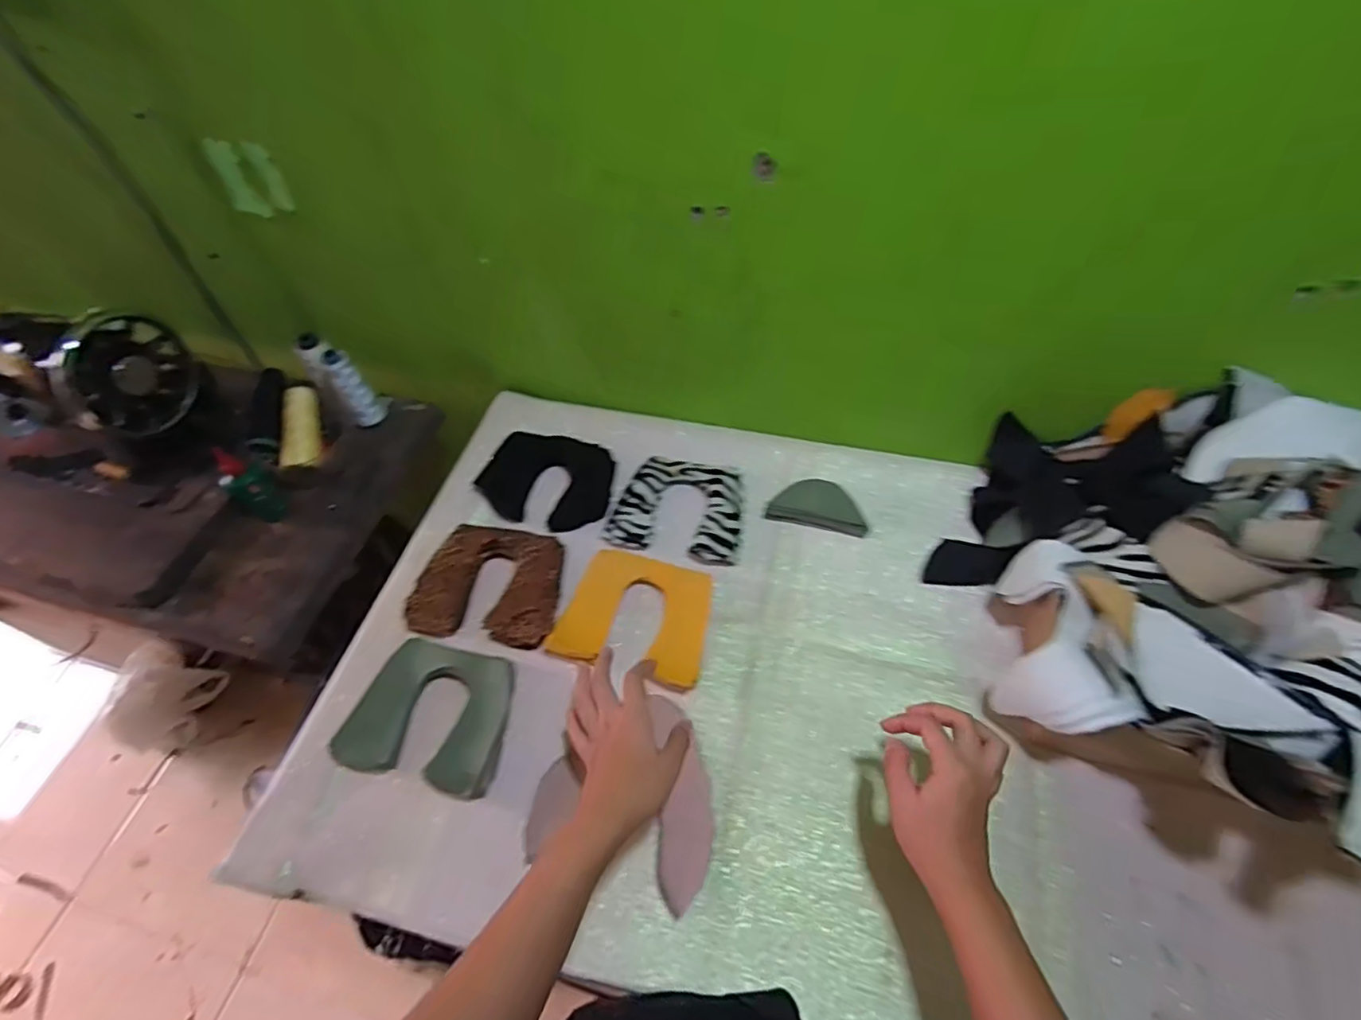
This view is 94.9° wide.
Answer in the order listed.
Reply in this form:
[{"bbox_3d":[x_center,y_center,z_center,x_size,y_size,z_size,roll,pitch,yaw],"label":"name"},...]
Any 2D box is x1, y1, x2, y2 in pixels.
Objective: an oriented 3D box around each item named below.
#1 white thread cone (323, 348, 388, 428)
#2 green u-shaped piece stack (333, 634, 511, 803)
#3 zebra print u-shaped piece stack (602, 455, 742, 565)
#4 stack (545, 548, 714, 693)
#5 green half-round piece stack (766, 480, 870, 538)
[{"bbox_3d":[-0.428,-0.156,0.823,0.042,0.110,0.044,-33,59,-18],"label":"white thread cone"},{"bbox_3d":[-0.235,0.194,0.599,0.146,0.023,0.124,9,56,10],"label":"green u-shaped piece stack"},{"bbox_3d":[0.001,-0.008,0.729,0.148,0.019,0.131,11,56,11],"label":"zebra print u-shaped piece stack"},{"bbox_3d":[-0.045,0.111,0.664,0.153,0.016,0.126,14,60,11],"label":"stack"},{"bbox_3d":[0.160,-0.008,0.723,0.111,0.017,0.055,10,56,10],"label":"green half-round piece stack"}]

